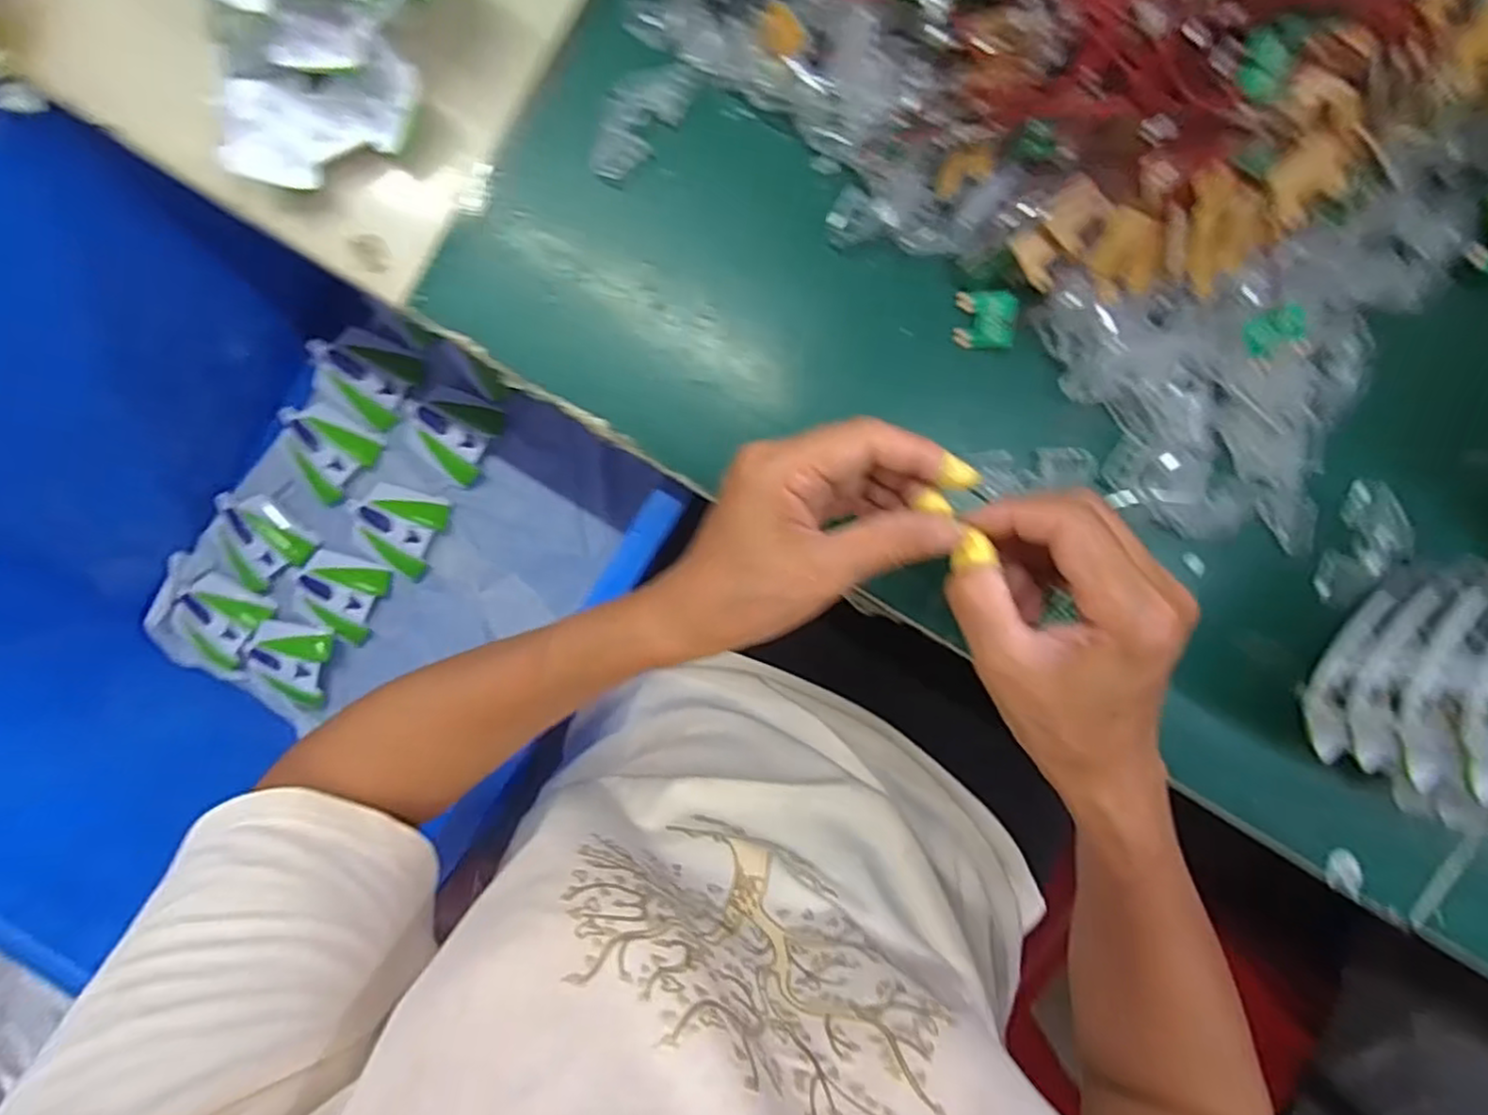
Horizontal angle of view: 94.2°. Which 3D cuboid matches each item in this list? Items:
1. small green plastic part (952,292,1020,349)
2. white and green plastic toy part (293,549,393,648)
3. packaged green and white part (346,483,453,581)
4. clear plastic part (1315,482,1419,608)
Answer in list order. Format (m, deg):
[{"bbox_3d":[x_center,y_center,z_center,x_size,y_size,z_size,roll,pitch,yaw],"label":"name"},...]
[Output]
[{"bbox_3d":[0.125,-0.123,0.358,0.030,0.007,0.027,5,93,2],"label":"small green plastic part"},{"bbox_3d":[-0.452,0.043,0.772,0.093,0.022,0.090,21,94,1],"label":"white and green plastic toy part"},{"bbox_3d":[-0.383,-0.029,0.764,0.097,0.025,0.094,14,94,2],"label":"packaged green and white part"},{"bbox_3d":[0.323,-0.006,0.358,0.030,0.012,0.065,18,94,2],"label":"clear plastic part"}]

